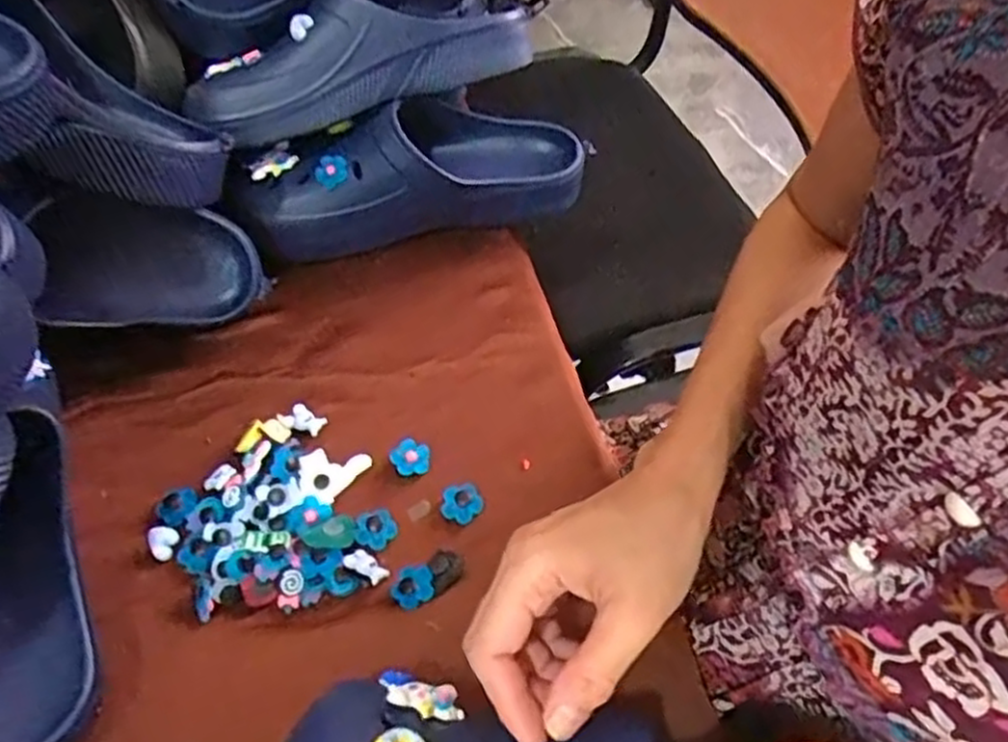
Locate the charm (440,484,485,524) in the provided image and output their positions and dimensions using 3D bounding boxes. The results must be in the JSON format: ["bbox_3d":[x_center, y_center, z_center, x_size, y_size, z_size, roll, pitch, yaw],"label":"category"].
[{"bbox_3d":[-0.026,0.081,0.468,0.024,0.006,0.024,-1,54,2],"label":"charm"}]

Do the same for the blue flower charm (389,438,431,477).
[{"bbox_3d":[-0.060,0.054,0.488,0.024,0.011,0.023,-1,54,2],"label":"blue flower charm"}]

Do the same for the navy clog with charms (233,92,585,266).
[{"bbox_3d":[-0.070,-0.151,0.591,0.263,0.091,0.085,-17,55,-10],"label":"navy clog with charms"}]

